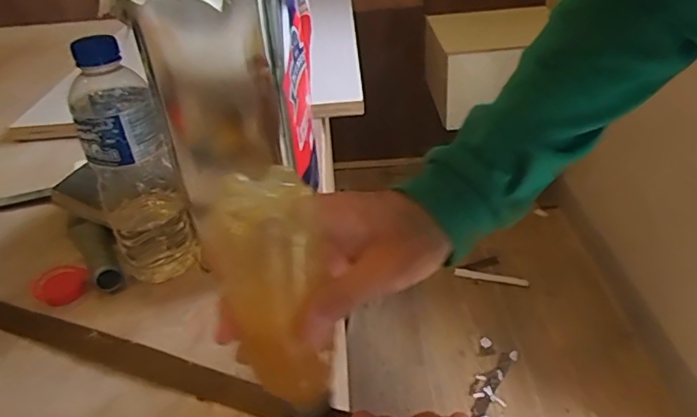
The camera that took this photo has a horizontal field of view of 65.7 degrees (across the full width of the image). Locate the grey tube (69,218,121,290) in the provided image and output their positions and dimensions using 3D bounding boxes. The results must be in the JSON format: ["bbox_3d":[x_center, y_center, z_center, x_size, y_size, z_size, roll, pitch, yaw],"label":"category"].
[{"bbox_3d":[-0.235,0.035,0.504,0.031,0.023,0.118,-25,40,-28],"label":"grey tube"}]

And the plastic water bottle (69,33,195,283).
[{"bbox_3d":[-0.178,-0.034,0.442,0.062,0.197,0.054,-18,37,-19],"label":"plastic water bottle"}]

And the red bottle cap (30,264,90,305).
[{"bbox_3d":[-0.252,0.067,0.470,0.042,0.013,0.037,5,35,13],"label":"red bottle cap"}]

